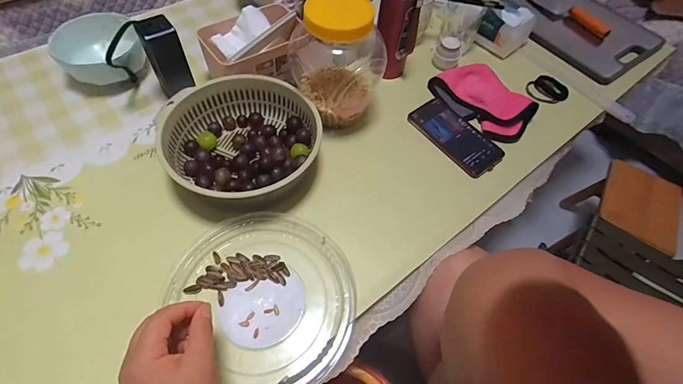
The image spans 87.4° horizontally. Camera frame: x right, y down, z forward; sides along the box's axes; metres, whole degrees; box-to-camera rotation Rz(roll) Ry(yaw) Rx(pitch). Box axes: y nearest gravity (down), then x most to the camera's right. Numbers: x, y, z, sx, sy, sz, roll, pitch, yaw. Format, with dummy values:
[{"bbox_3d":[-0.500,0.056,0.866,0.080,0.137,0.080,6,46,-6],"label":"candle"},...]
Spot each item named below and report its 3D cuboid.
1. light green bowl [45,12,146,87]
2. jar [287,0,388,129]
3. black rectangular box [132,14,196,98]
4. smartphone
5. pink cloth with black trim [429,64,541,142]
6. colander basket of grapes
[{"bbox_3d":[-0.421,-0.245,0.631,0.127,0.070,0.137,-24,63,-18],"label":"light green bowl"},{"bbox_3d":[-0.008,-0.204,0.551,0.145,0.189,0.122,27,59,13],"label":"jar"},{"bbox_3d":[-0.282,-0.216,0.577,0.051,0.113,0.045,-29,64,-20],"label":"black rectangular box"},{"bbox_3d":[0.197,-0.098,0.615,0.078,0.015,0.161,-31,64,-21],"label":"smartphone"},{"bbox_3d":[0.261,-0.170,0.654,0.115,0.037,0.182,-28,63,-20],"label":"pink cloth with black trim"},{"bbox_3d":[-0.145,-0.083,0.546,0.217,0.080,0.180,3,57,-2],"label":"colander basket of grapes"}]

